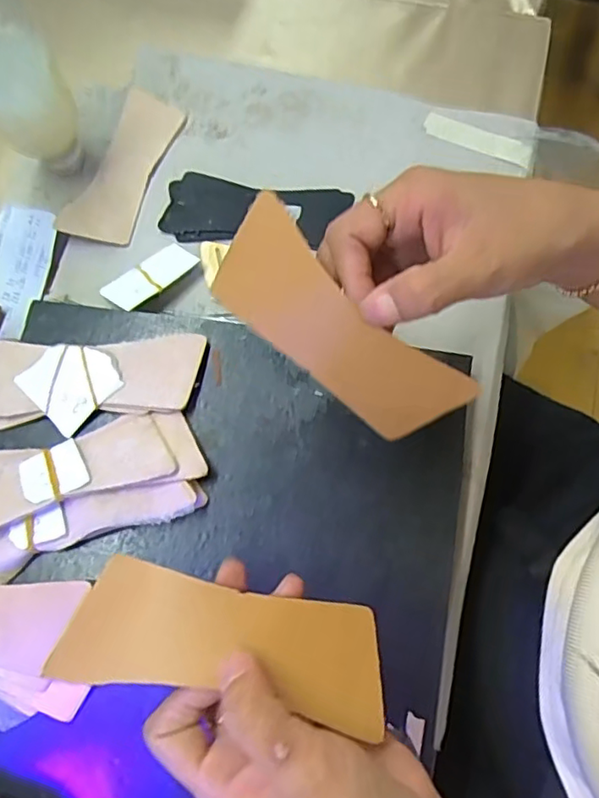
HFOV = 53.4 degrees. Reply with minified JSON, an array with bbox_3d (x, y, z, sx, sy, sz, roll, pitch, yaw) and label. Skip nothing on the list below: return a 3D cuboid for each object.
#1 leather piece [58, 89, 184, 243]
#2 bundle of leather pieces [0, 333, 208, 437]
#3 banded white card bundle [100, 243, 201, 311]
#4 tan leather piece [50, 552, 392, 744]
[{"bbox_3d":[-0.135,-0.179,0.459,0.050,0.009,0.133,18,75,5],"label":"leather piece"},{"bbox_3d":[-0.144,-0.012,0.388,0.159,0.012,0.058,0,75,0],"label":"bundle of leather pieces"},{"bbox_3d":[-0.110,-0.088,0.431,0.061,0.007,0.038,-39,56,-16],"label":"banded white card bundle"},{"bbox_3d":[-0.029,0.101,0.248,0.132,0.020,0.045,13,75,-5],"label":"tan leather piece"}]

